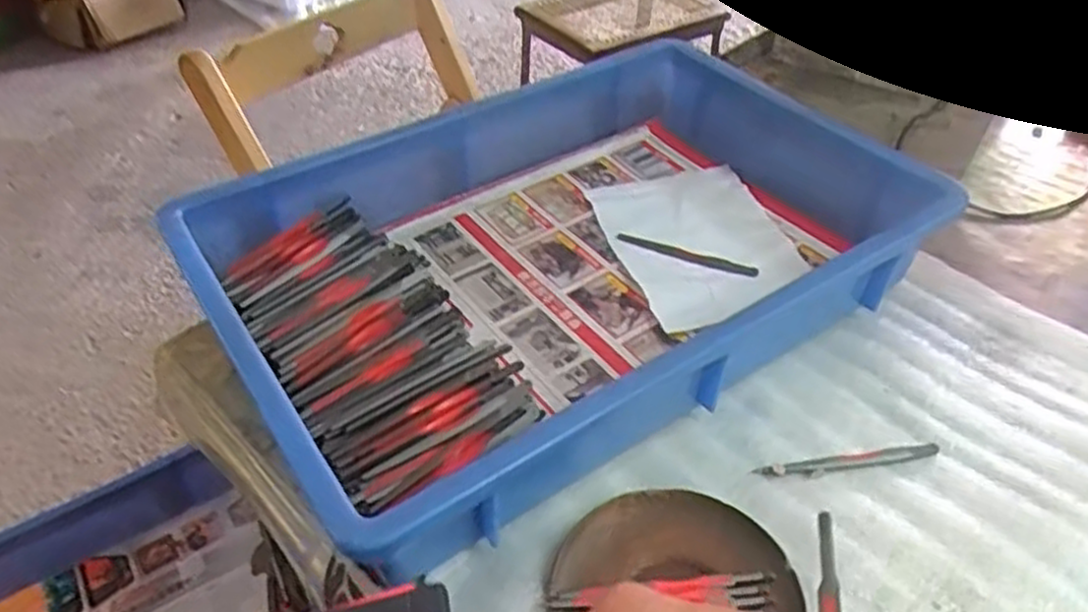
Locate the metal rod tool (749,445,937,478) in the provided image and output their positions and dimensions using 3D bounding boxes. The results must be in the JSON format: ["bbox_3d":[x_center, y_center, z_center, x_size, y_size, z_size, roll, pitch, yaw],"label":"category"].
[{"bbox_3d":[0.168,0.086,0.426,0.105,0.004,0.012,-7,43,-8],"label":"metal rod tool"}]

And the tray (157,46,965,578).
[{"bbox_3d":[0.014,-0.037,0.499,0.421,0.074,0.276,-25,49,-26],"label":"tray"}]

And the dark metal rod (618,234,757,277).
[{"bbox_3d":[0.103,-0.038,0.554,0.101,0.004,0.014,19,46,19],"label":"dark metal rod"}]

